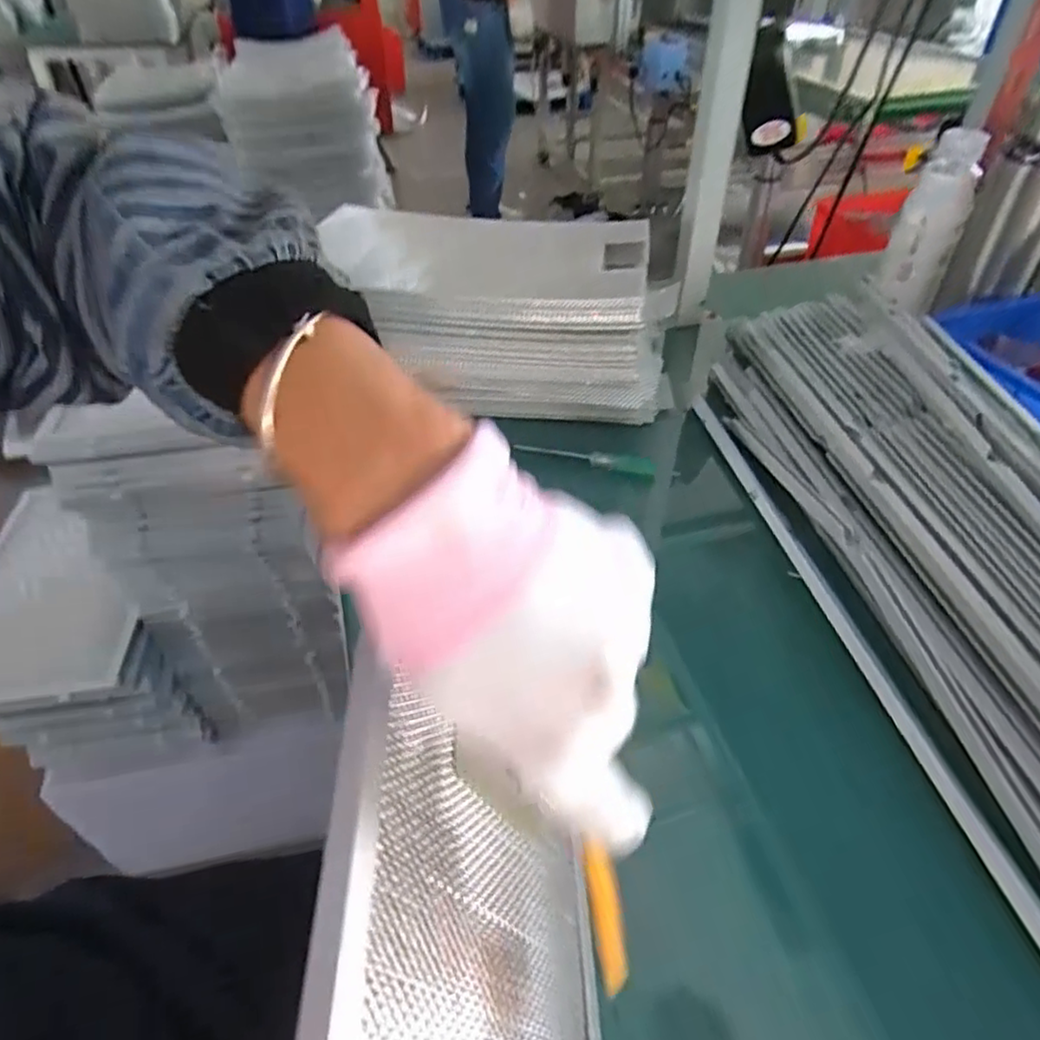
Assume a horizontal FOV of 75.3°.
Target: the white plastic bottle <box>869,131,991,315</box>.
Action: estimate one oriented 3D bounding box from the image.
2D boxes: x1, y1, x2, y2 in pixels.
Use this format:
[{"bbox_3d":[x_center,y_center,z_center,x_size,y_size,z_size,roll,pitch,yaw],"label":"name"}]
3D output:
[{"bbox_3d":[0.437,-0.316,0.722,0.063,0.156,0.065,21,47,22],"label":"white plastic bottle"}]

